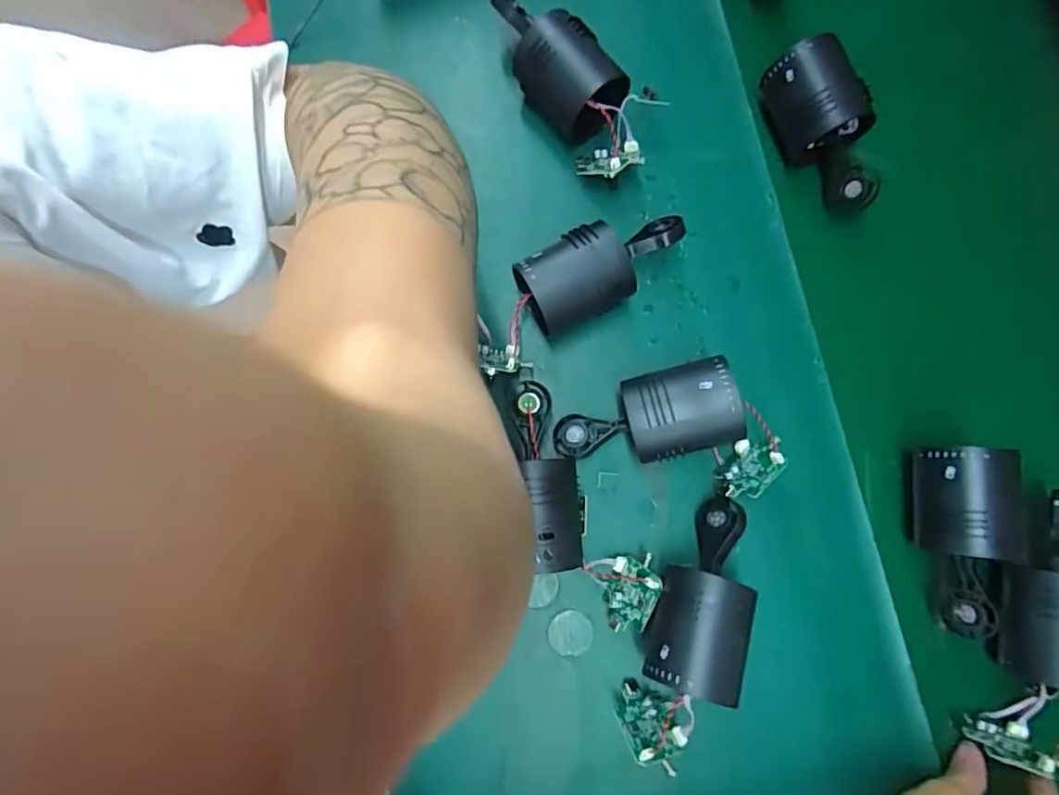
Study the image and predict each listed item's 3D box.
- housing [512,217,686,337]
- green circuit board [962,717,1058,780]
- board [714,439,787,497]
[{"bbox_3d":[0.049,-0.088,0.369,0.115,0.058,0.055,-37,83,-3],"label":"housing"},{"bbox_3d":[0.295,0.213,0.338,0.040,0.033,0.011,11,107,5],"label":"green circuit board"},{"bbox_3d":[0.142,0.048,0.359,0.040,0.036,0.009,-43,124,-4],"label":"board"}]

